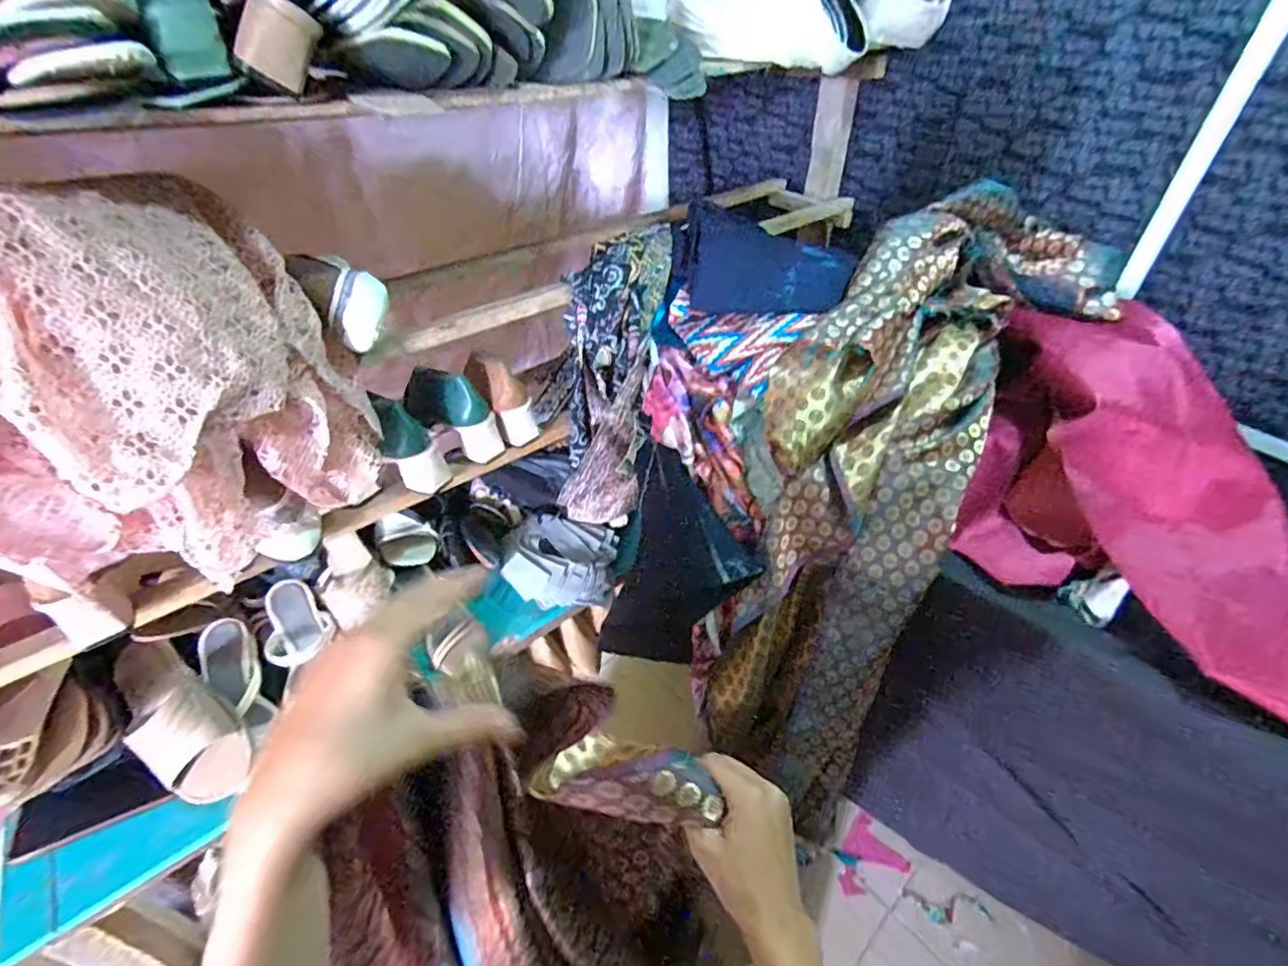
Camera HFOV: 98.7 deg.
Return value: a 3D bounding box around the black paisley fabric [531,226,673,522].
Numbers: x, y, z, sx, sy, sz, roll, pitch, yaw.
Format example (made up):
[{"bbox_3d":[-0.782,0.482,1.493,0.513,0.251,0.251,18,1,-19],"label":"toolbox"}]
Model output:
[{"bbox_3d":[-0.049,-0.164,0.785,0.130,0.437,0.133,7,2,7],"label":"black paisley fabric"}]

